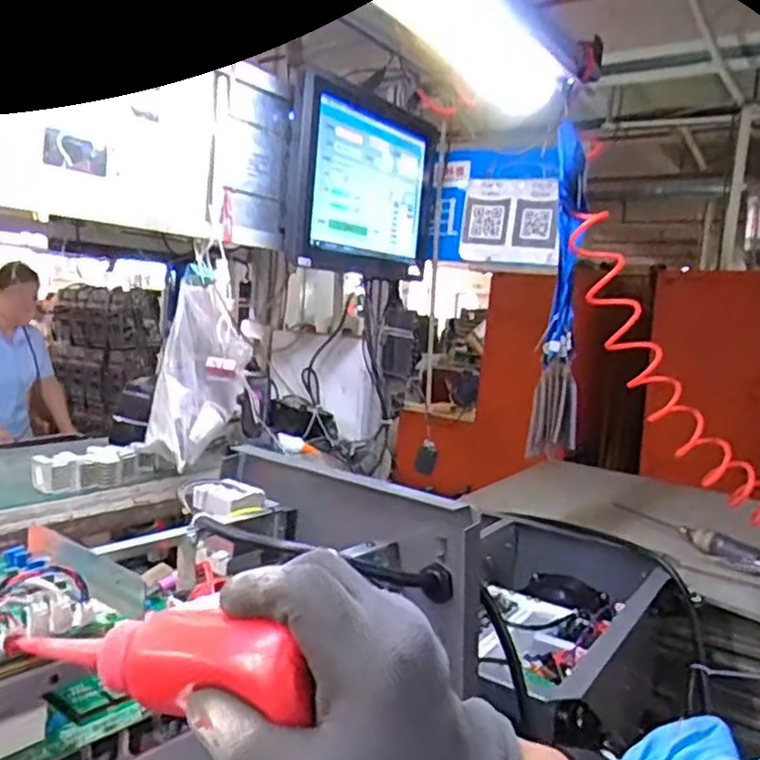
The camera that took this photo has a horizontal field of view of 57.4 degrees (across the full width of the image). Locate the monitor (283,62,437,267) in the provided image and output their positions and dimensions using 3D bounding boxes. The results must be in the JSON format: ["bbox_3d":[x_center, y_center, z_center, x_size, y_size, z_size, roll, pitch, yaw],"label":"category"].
[{"bbox_3d":[-0.020,-0.338,1.202,0.064,0.307,0.387,15,14,33],"label":"monitor"}]

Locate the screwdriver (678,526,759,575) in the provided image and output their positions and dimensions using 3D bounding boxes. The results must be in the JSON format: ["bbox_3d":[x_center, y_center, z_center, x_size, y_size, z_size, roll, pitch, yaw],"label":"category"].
[{"bbox_3d":[0.672,0.331,1.295,0.040,0.051,0.280,1,7,-32],"label":"screwdriver"}]

